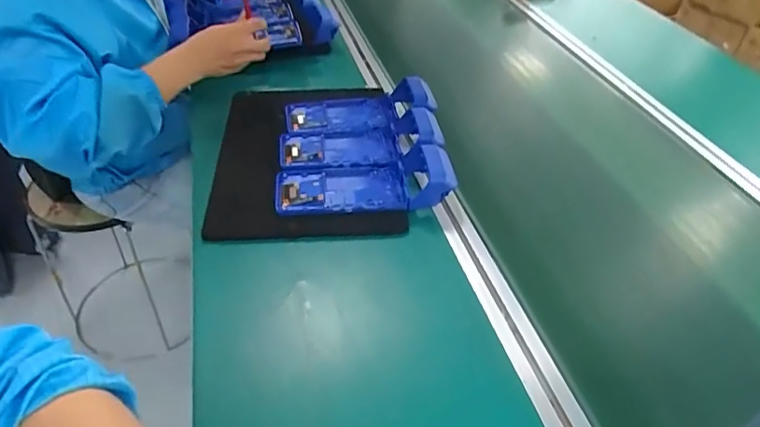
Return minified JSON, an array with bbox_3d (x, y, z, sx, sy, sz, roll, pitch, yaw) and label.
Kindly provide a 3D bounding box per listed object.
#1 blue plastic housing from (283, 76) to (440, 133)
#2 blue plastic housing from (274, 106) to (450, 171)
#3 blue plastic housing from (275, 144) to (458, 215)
[{"bbox_3d":[-0.031,-0.173,0.810,0.226,0.062,0.105,-2,42,-5],"label":"blue plastic housing"},{"bbox_3d":[-0.027,-0.105,0.741,0.224,0.051,0.101,-5,43,-9],"label":"blue plastic housing"},{"bbox_3d":[-0.021,-0.049,0.675,0.221,0.055,0.090,-3,42,-7],"label":"blue plastic housing"}]

